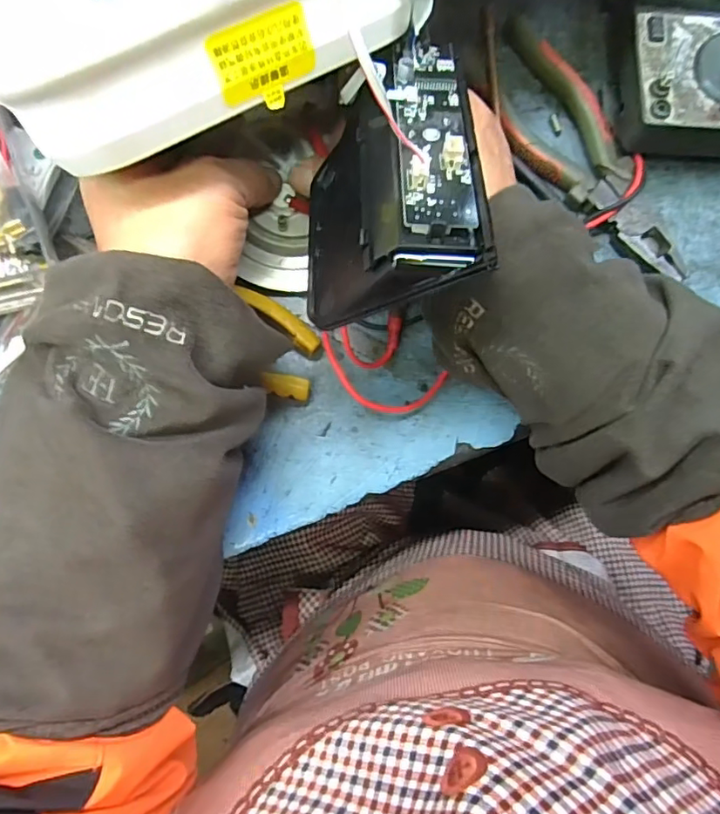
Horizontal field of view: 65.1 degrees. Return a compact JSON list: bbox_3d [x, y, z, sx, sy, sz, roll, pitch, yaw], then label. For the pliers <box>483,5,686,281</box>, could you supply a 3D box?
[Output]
[{"bbox_3d":[0.130,-0.158,0.344,0.057,0.027,0.190,-33,84,-5],"label":"pliers"}]

